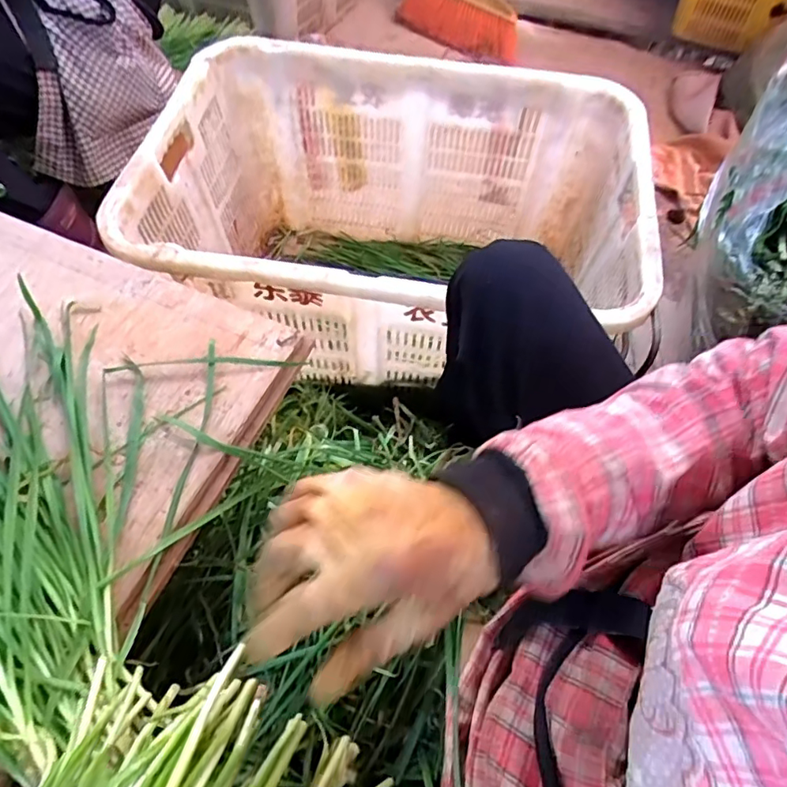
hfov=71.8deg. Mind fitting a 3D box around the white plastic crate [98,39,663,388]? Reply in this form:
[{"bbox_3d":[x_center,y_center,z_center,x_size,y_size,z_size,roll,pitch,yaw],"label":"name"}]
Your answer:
[{"bbox_3d":[0.004,-0.227,0.864,0.685,0.350,0.509,15,62,9],"label":"white plastic crate"}]

